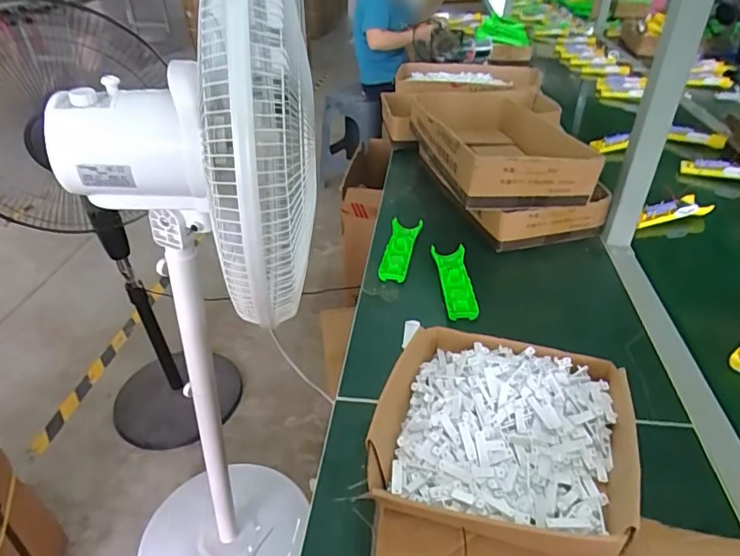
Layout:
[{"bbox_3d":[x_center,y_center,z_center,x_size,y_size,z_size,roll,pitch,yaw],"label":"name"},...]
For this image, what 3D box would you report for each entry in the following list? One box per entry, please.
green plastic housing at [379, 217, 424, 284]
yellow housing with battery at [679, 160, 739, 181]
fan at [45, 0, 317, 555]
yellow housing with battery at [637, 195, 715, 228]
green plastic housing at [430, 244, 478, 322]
[{"bbox_3d":[0.052,-0.052,0.845,0.046,0.031,0.163,7,36,10],"label":"green plastic housing"},{"bbox_3d":[0.782,-0.235,1.113,0.171,0.032,0.039,14,38,20],"label":"yellow housing with battery"},{"bbox_3d":[-0.272,0.148,0.793,0.408,1.066,0.438,-2,35,-2],"label":"fan"},{"bbox_3d":[0.574,-0.126,0.955,0.158,0.037,0.042,-13,37,-17],"label":"yellow housing with battery"},{"bbox_3d":[0.130,0.001,0.772,0.045,0.020,0.172,-2,35,-2],"label":"green plastic housing"}]

